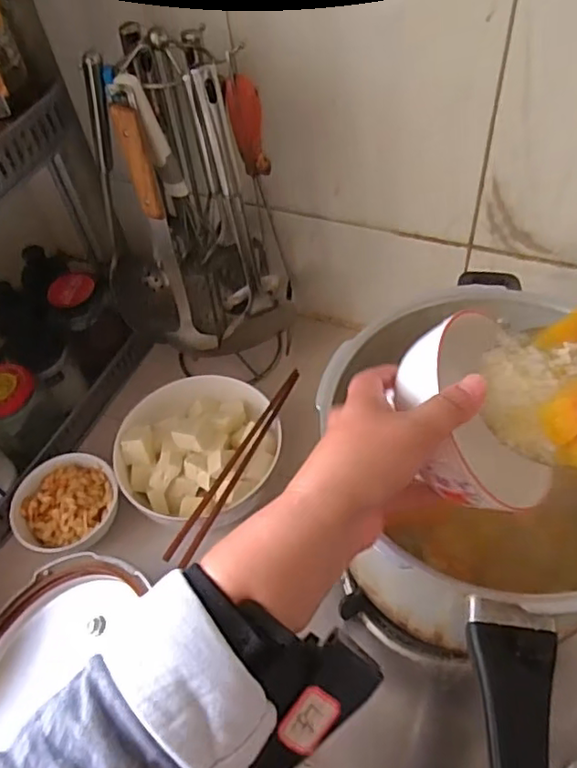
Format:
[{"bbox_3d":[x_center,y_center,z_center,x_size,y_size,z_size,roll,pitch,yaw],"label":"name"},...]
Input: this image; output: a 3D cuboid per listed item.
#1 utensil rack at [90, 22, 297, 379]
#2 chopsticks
[{"bbox_3d":[-0.098,-0.160,0.646,0.190,0.374,0.196,-13,53,-4],"label":"utensil rack"},{"bbox_3d":[-0.049,0.074,0.611,0.023,0.022,0.231,21,58,19],"label":"chopsticks"}]

